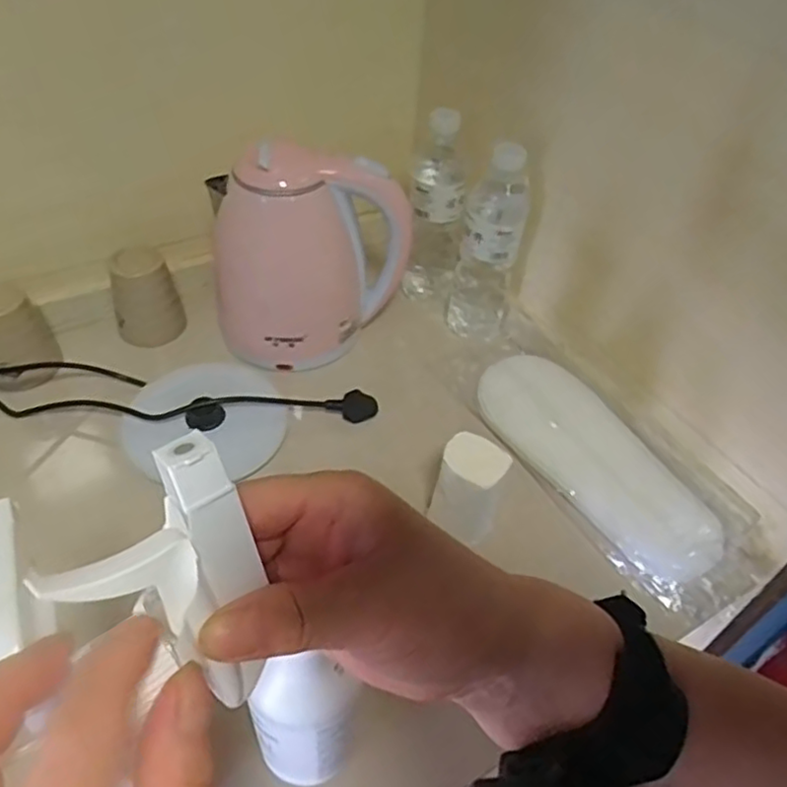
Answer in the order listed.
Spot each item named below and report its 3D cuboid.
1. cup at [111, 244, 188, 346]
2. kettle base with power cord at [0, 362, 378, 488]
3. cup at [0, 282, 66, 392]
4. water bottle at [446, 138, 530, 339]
[{"bbox_3d":[-0.270,-0.109,0.716,0.069,0.091,0.069,-11,48,-16],"label":"cup"},{"bbox_3d":[-0.246,-0.004,0.644,0.426,0.053,0.141,14,46,8],"label":"kettle base with power cord"},{"bbox_3d":[-0.382,-0.060,0.659,0.069,0.100,0.072,3,45,-3],"label":"cup"},{"bbox_3d":[0.100,-0.150,0.700,0.067,0.217,0.070,10,45,5],"label":"water bottle"}]

